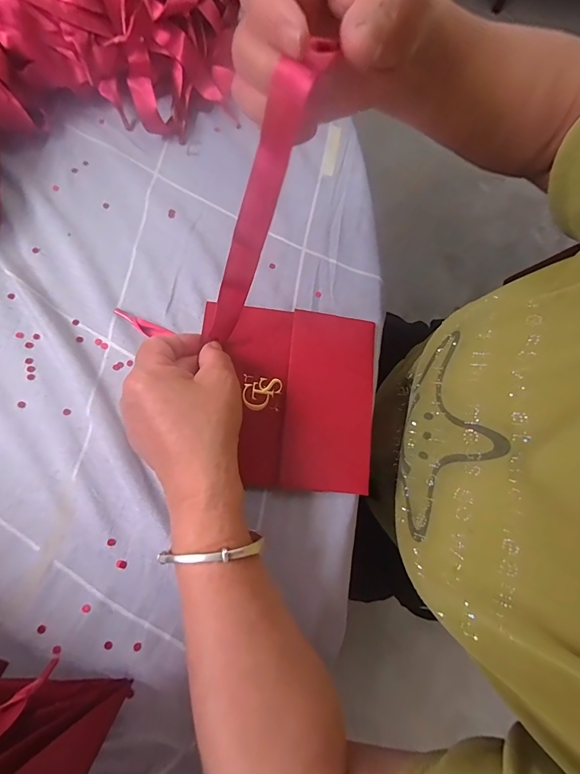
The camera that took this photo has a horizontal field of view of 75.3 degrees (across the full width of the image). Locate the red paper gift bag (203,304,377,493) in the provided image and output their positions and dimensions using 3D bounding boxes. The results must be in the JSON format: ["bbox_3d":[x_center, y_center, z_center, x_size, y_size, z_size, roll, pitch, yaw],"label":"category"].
[{"bbox_3d":[-0.001,0.006,0.289,0.130,0.014,0.136,5,77,0],"label":"red paper gift bag"}]

